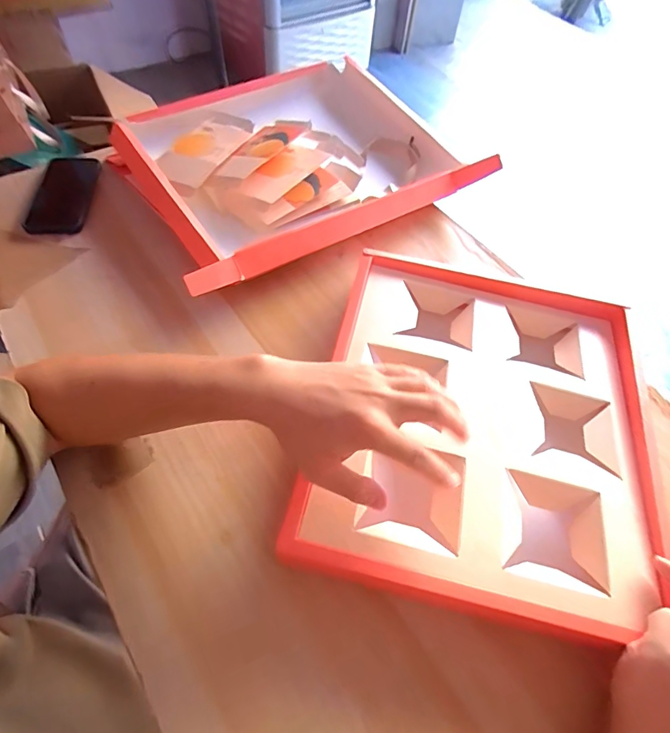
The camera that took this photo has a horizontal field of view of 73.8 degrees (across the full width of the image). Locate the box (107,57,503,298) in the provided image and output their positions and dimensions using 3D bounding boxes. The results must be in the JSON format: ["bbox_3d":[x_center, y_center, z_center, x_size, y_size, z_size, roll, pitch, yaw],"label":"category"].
[{"bbox_3d":[-0.056,-0.315,0.680,0.493,0.062,0.375,-28,64,-21],"label":"box"}]

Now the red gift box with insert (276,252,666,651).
[{"bbox_3d":[0.147,0.046,0.455,0.310,0.040,0.370,15,57,5],"label":"red gift box with insert"}]

